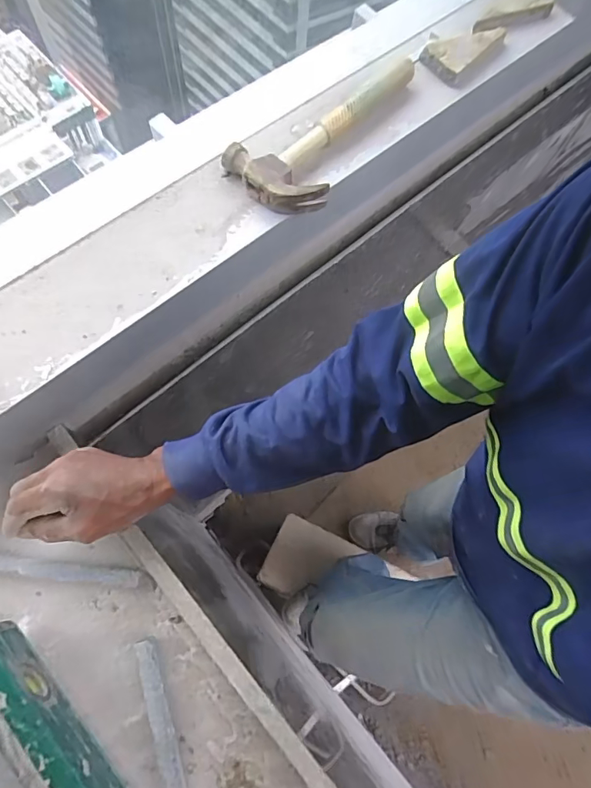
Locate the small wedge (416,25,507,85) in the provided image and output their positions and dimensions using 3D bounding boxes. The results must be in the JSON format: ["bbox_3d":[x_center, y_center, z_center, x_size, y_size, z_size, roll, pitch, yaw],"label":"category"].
[{"bbox_3d":[0.221,-0.461,0.633,0.061,0.023,0.120,43,73,10],"label":"small wedge"}]

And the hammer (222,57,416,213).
[{"bbox_3d":[0.061,-0.305,0.558,0.280,0.035,0.104,-36,77,-15],"label":"hammer"}]

